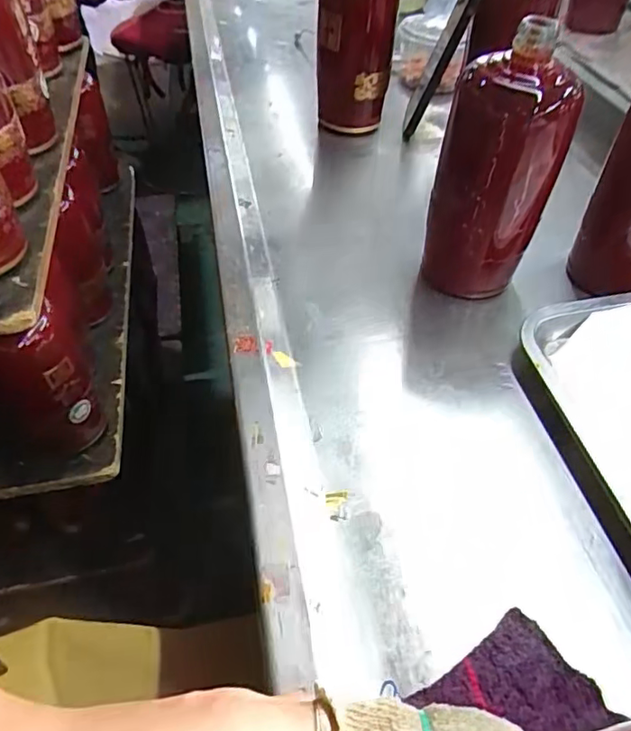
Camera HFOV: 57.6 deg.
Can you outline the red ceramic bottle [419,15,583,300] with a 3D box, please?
[{"bbox_3d":[0.133,-0.141,0.428,0.075,0.188,0.059,-8,47,-10],"label":"red ceramic bottle"}]

